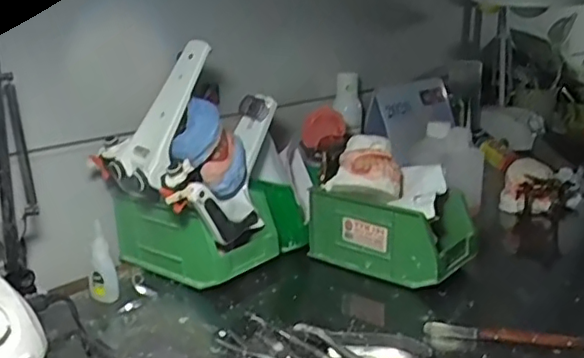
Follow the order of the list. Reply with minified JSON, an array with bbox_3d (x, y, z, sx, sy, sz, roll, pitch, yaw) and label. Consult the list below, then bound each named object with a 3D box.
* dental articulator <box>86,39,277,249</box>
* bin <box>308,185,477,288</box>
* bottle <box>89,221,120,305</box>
[{"bbox_3d":[-0.115,-0.040,0.663,0.153,0.179,0.194,6,17,24],"label":"dental articulator"},{"bbox_3d":[0.116,0.057,0.692,0.170,0.080,0.101,12,20,39],"label":"bin"},{"bbox_3d":[-0.195,0.086,0.618,0.021,0.081,0.023,-14,20,-39],"label":"bottle"}]

